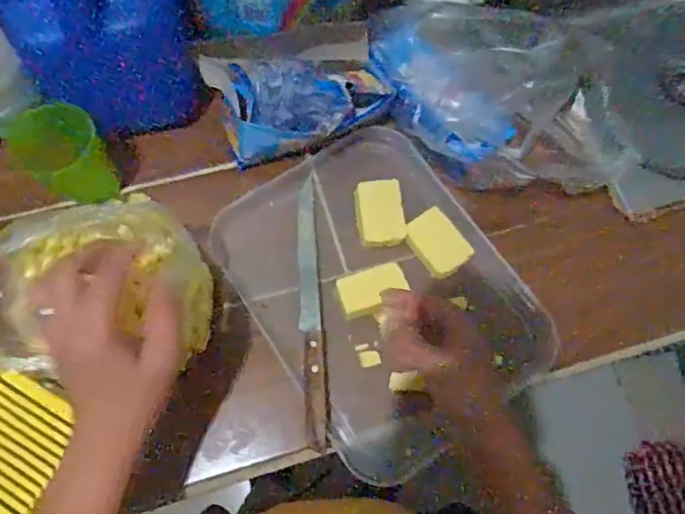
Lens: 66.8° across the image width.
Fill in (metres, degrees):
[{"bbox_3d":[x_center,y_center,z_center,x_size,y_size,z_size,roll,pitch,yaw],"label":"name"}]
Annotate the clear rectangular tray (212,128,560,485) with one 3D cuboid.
[{"bbox_3d":[0.038,0.026,0.504,0.235,0.022,0.301,-33,76,-13],"label":"clear rectangular tray"}]

